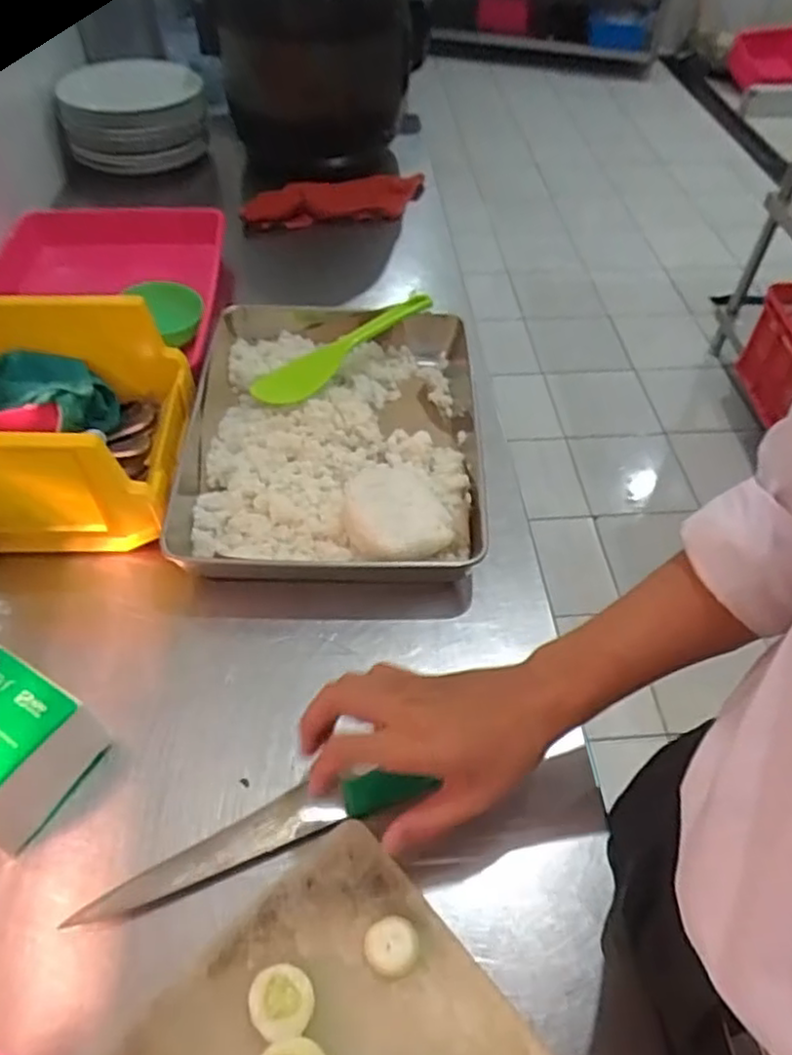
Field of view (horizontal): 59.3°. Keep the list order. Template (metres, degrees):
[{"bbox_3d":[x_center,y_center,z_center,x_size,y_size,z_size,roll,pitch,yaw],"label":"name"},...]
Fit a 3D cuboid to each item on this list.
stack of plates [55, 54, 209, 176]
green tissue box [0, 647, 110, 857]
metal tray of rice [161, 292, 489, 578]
[{"bbox_3d":[-0.452,-0.730,1.214,0.228,0.103,0.256,-11,52,-11],"label":"stack of plates"},{"bbox_3d":[-0.279,0.155,0.491,0.101,0.076,0.096,23,53,16],"label":"green tissue box"},{"bbox_3d":[-0.066,-0.098,0.708,0.290,0.071,0.356,2,50,-1],"label":"metal tray of rice"}]

